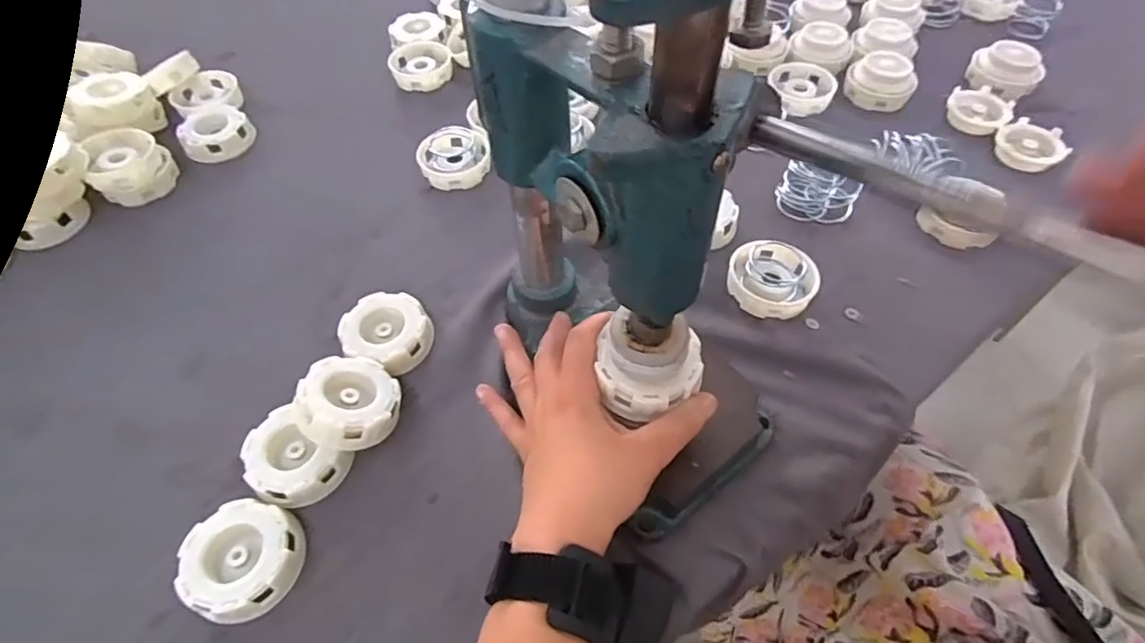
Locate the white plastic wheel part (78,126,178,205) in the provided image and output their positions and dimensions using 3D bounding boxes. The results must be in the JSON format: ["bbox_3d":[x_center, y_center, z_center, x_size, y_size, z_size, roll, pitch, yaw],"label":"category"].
[{"bbox_3d":[-0.403,-0.144,0.538,0.063,0.041,0.072,-10,55,-4],"label":"white plastic wheel part"}]

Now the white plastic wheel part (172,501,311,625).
[{"bbox_3d":[-0.194,0.139,0.346,0.064,0.020,0.063,-1,55,1],"label":"white plastic wheel part"}]

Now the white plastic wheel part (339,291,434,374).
[{"bbox_3d":[-0.138,0.008,0.438,0.059,0.019,0.065,-38,62,-22],"label":"white plastic wheel part"}]

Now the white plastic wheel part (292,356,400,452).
[{"bbox_3d":[-0.148,0.055,0.391,0.060,0.028,0.061,17,34,-12],"label":"white plastic wheel part"}]

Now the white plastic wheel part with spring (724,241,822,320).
[{"bbox_3d":[0.153,-0.034,0.452,0.065,0.021,0.064,-1,55,1],"label":"white plastic wheel part with spring"}]

